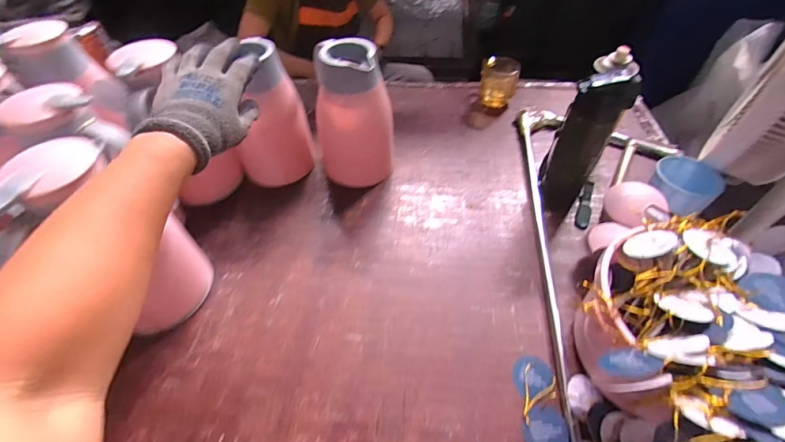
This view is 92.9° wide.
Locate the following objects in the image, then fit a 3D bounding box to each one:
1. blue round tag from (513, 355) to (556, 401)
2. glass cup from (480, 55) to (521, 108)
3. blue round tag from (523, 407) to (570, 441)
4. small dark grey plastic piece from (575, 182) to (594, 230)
[{"bbox_3d":[0.182,0.202,0.481,0.049,0.004,0.055,4,50,13],"label":"blue round tag"},{"bbox_3d":[0.243,-0.319,0.860,0.083,0.088,0.083,10,51,10],"label":"glass cup"},{"bbox_3d":[0.181,0.244,0.435,0.047,0.008,0.053,32,58,25],"label":"blue round tag"},{"bbox_3d":[0.341,-0.028,0.661,0.022,0.006,0.108,-1,50,40],"label":"small dark grey plastic piece"}]

